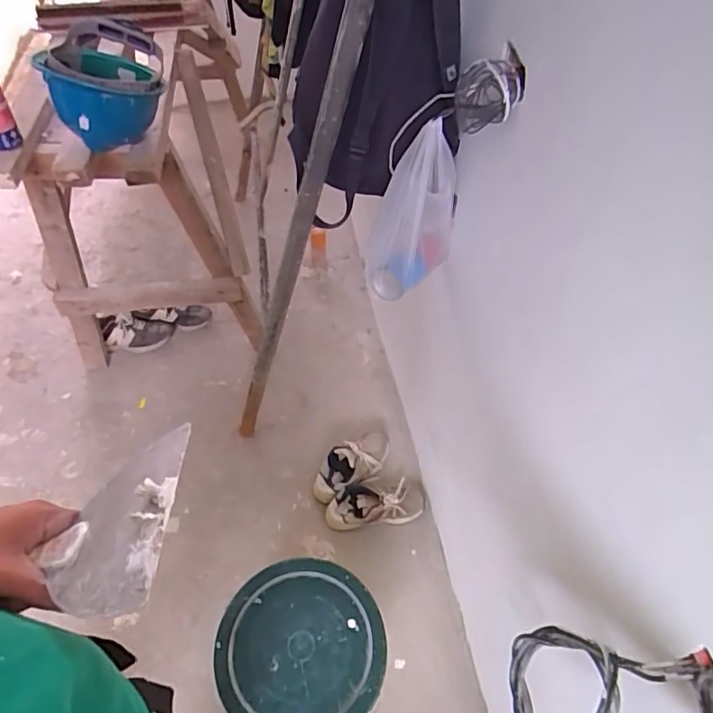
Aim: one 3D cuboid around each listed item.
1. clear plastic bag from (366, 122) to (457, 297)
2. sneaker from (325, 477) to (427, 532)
[{"bbox_3d":[0.094,-0.252,0.918,0.116,0.264,0.158,33,57,23],"label":"clear plastic bag"},{"bbox_3d":[0.056,0.394,1.400,0.272,0.077,0.120,-12,51,-13],"label":"sneaker"}]

